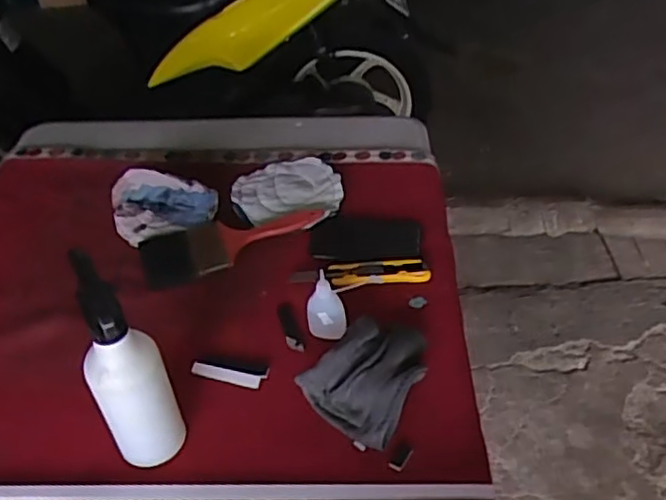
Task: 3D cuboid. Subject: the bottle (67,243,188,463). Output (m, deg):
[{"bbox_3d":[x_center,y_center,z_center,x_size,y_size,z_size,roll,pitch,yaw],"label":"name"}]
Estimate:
[{"bbox_3d":[-0.199,0.111,0.604,0.073,0.226,0.074,-24,46,-20],"label":"bottle"}]

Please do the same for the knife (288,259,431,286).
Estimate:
[{"bbox_3d":[0.035,0.029,0.834,0.177,0.013,0.035,-1,43,3],"label":"knife"}]

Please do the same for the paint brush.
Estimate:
[{"bbox_3d":[-0.142,-0.017,0.900,0.253,0.022,0.098,-15,44,-12],"label":"paint brush"}]

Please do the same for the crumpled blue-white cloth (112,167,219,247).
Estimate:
[{"bbox_3d":[-0.247,-0.067,0.915,0.151,0.064,0.080,-7,43,-2],"label":"crumpled blue-white cloth"}]

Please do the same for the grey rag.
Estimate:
[{"bbox_3d":[0.050,0.133,0.706,0.110,0.044,0.145,29,52,31],"label":"grey rag"}]

